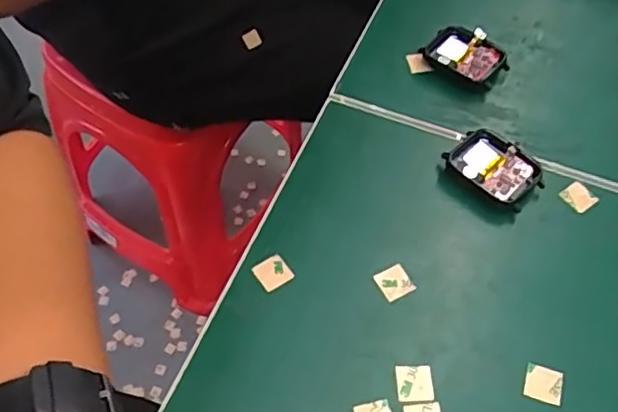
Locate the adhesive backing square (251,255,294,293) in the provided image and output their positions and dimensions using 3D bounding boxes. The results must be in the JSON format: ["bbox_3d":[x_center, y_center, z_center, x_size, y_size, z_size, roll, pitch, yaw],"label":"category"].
[{"bbox_3d":[-0.017,0.032,0.291,0.016,0.004,0.015,-32,65,-14],"label":"adhesive backing square"}]

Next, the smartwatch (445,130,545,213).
[{"bbox_3d":[0.098,-0.020,0.323,0.035,0.012,0.048,-37,65,-23],"label":"smartwatch"}]

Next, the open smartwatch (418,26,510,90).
[{"bbox_3d":[0.094,-0.089,0.365,0.046,0.015,0.034,32,61,18],"label":"open smartwatch"}]

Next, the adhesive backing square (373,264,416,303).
[{"bbox_3d":[0.041,0.037,0.290,0.015,0.004,0.015,-28,67,-7],"label":"adhesive backing square"}]

